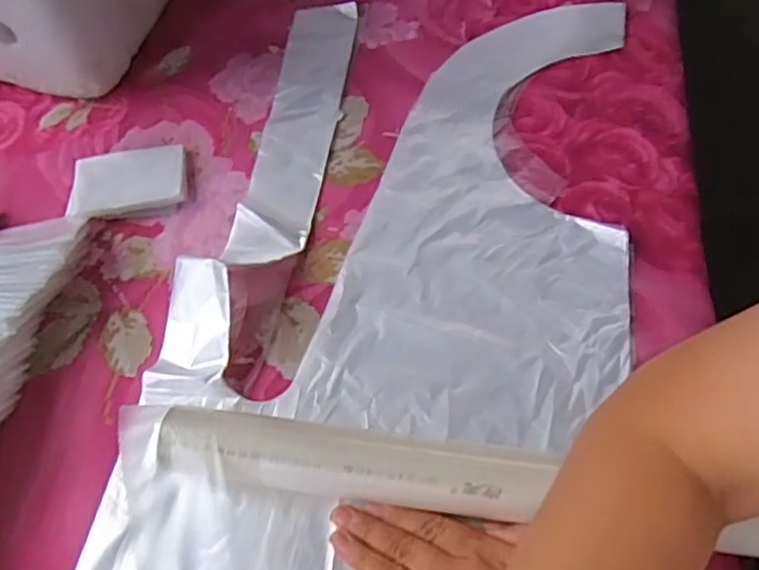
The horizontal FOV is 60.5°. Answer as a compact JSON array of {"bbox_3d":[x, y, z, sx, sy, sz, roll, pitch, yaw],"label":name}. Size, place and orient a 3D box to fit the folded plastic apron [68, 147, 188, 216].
[{"bbox_3d":[-0.199,-0.081,0.515,0.089,0.014,0.063,-14,57,-4],"label":"folded plastic apron"}]

